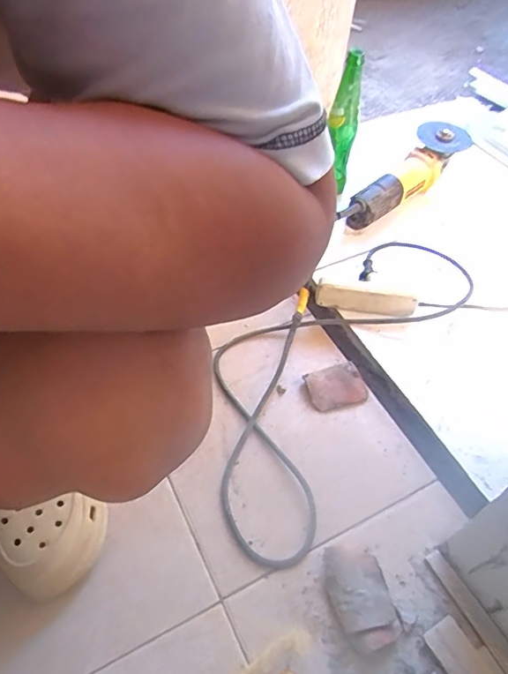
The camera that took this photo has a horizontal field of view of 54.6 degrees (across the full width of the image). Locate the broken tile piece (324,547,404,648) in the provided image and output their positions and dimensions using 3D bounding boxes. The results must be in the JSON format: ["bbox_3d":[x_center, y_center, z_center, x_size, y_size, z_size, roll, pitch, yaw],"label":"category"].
[{"bbox_3d":[0.108,0.264,0.505,0.059,0.018,0.094,-11,53,-12],"label":"broken tile piece"}]

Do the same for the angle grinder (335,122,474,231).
[{"bbox_3d":[0.291,-0.291,0.907,0.295,0.087,0.086,-40,62,-10],"label":"angle grinder"}]

